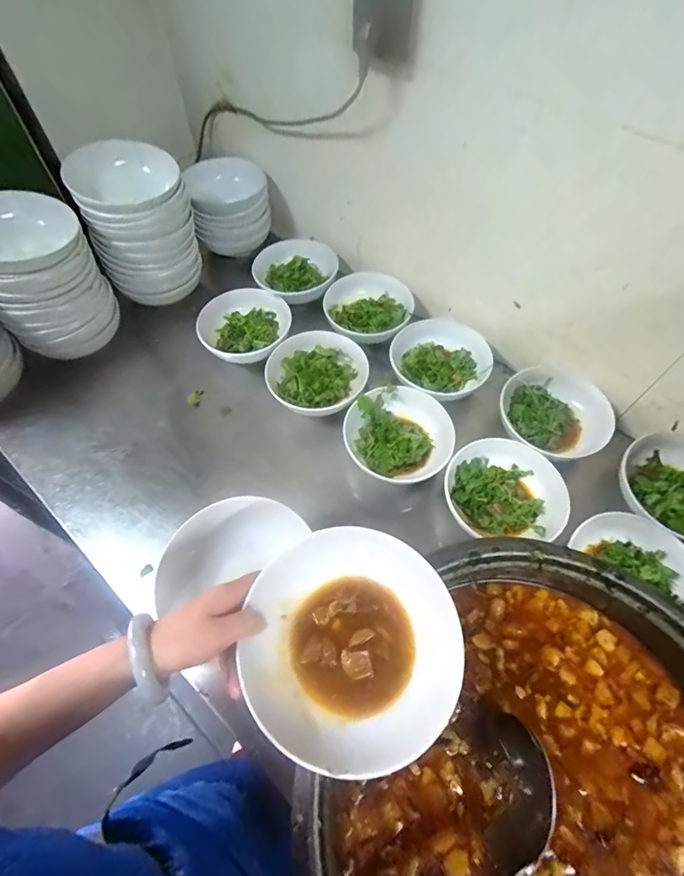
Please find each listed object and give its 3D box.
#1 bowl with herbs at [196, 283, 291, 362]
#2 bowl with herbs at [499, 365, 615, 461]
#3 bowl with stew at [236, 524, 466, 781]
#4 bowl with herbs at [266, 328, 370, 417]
[{"bbox_3d":[-0.192,-0.217,0.844,0.172,0.063,0.179,0,59,0],"label":"bowl with herbs"},{"bbox_3d":[0.362,-0.041,0.731,0.161,0.064,0.170,0,59,0],"label":"bowl with herbs"},{"bbox_3d":[0.005,0.179,0.386,0.191,0.055,0.191,0,59,0],"label":"bowl with stew"},{"bbox_3d":[-0.045,-0.116,0.787,0.182,0.059,0.173,0,59,0],"label":"bowl with herbs"}]

